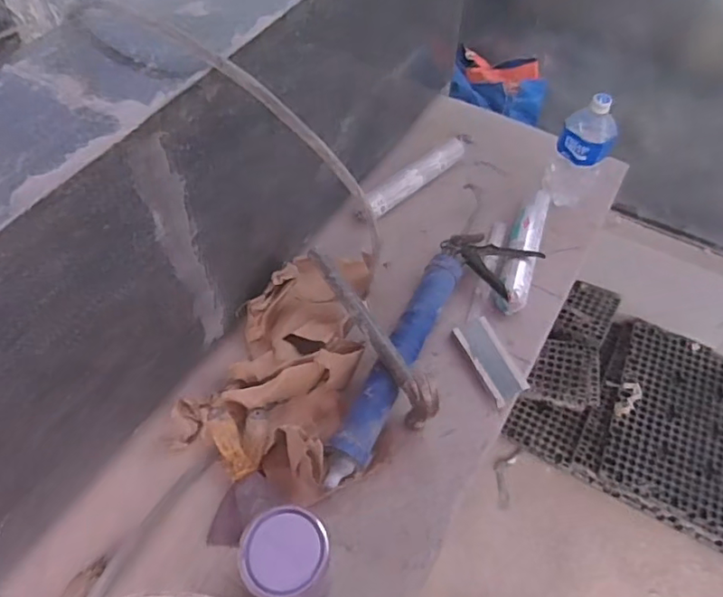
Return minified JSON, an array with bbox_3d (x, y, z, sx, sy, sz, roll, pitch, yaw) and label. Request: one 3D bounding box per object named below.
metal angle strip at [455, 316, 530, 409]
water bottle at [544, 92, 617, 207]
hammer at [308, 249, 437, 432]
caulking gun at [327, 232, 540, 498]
[{"bbox_3d":[0.202,0.093,0.873,0.064,0.011,0.142,-18,57,-13],"label":"metal angle strip"},{"bbox_3d":[0.391,-0.262,0.988,0.093,0.186,0.089,23,58,15],"label":"water bottle"},{"bbox_3d":[0.014,0.062,0.837,0.024,0.110,0.291,-27,60,-18],"label":"hammer"},{"bbox_3d":[0.118,0.071,0.853,0.154,0.067,0.510,23,58,15],"label":"caulking gun"}]

